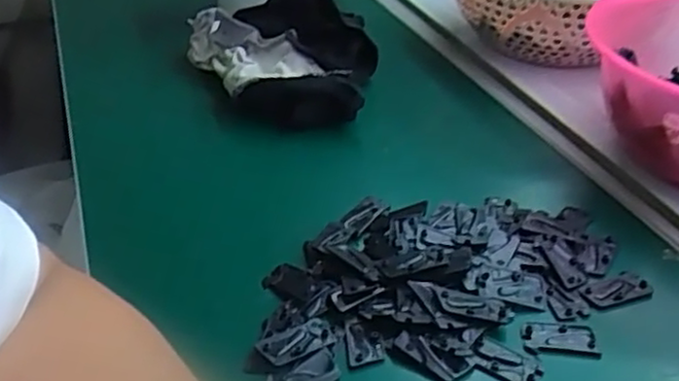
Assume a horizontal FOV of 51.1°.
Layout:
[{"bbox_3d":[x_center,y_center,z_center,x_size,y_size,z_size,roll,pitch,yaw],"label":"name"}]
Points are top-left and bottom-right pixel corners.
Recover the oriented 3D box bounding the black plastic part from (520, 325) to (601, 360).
[{"bbox_3d":[0.103,0.070,0.331,0.033,0.005,0.019,4,35,6],"label":"black plastic part"}]

